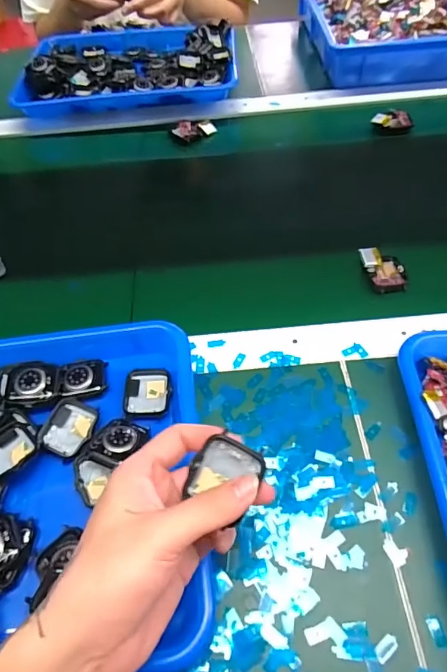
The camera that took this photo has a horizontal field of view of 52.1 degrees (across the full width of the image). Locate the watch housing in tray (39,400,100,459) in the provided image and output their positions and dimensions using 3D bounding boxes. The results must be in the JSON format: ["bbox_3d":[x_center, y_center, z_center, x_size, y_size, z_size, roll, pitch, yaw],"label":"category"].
[{"bbox_3d":[-0.121,0.073,0.363,0.040,0.010,0.044,11,55,11],"label":"watch housing in tray"}]

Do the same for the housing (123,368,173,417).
[{"bbox_3d":[-0.063,0.044,0.380,0.038,0.006,0.047,-5,53,1],"label":"housing"}]

